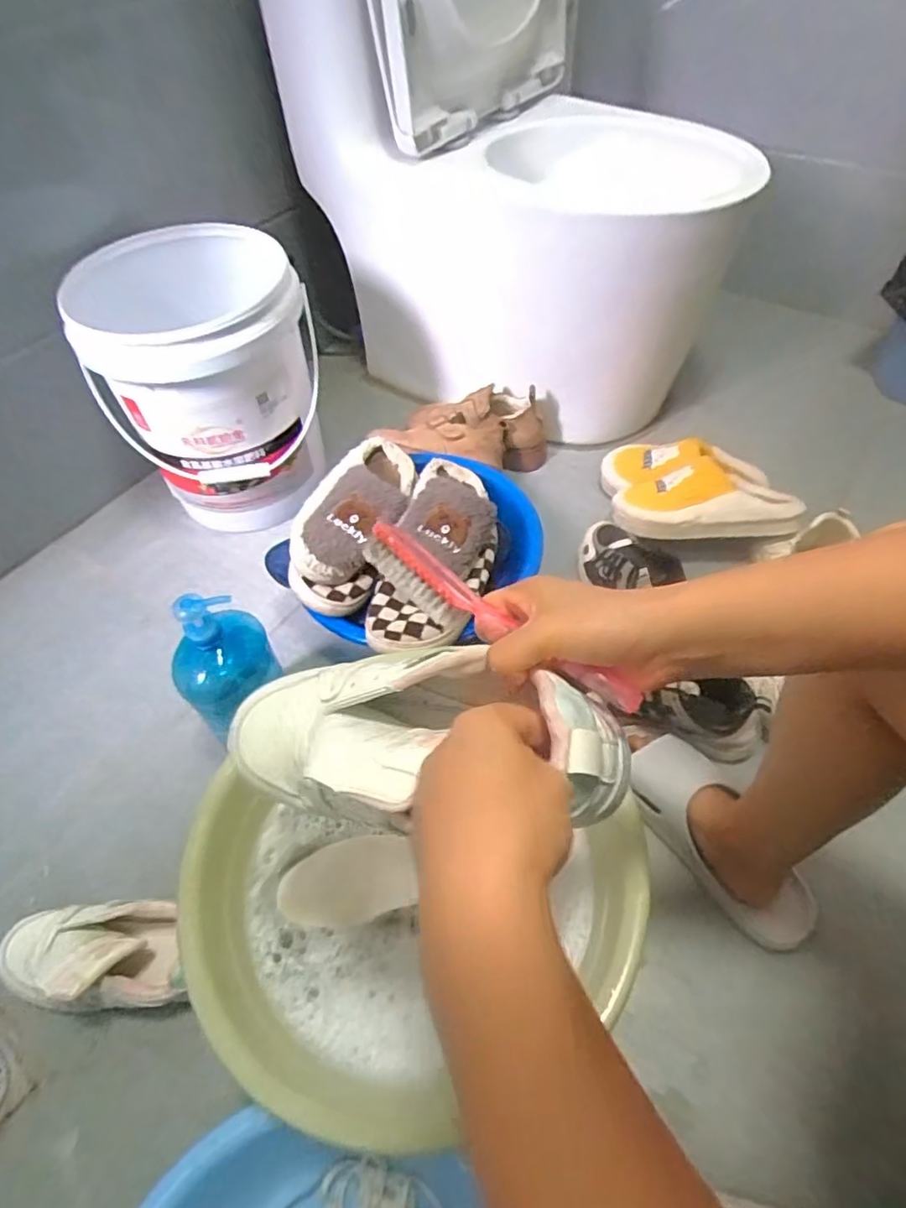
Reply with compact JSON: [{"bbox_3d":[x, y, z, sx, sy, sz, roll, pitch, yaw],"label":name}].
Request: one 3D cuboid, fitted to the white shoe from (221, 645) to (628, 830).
[{"bbox_3d":[-0.028,0.080,0.352,0.224,0.079,0.091,-7,50,23],"label":"white shoe"}]

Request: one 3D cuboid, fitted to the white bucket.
[{"bbox_3d":[-0.345,-0.320,0.943,0.283,0.341,0.272,-2,53,2],"label":"white bucket"}]

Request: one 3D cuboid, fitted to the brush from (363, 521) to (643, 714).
[{"bbox_3d":[0.025,0.005,0.367,0.184,0.022,0.039,31,60,18],"label":"brush"}]

